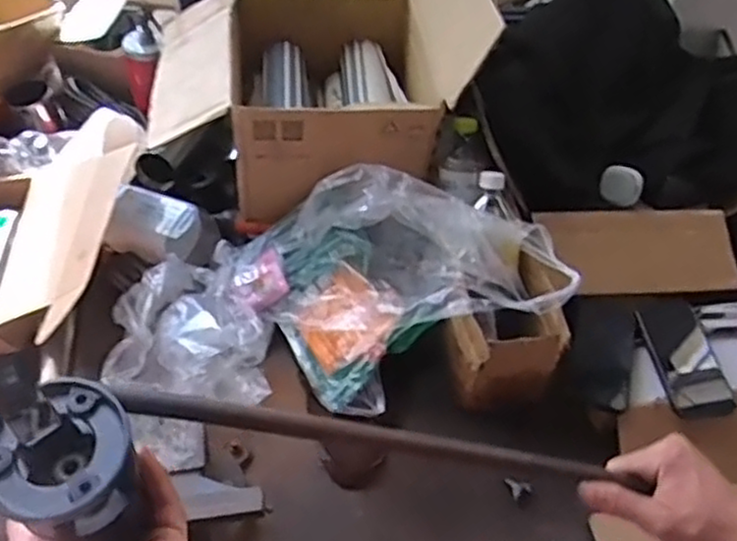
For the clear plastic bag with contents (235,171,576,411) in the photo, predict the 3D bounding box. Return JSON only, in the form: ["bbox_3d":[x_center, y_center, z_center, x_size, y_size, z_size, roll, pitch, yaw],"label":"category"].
[{"bbox_3d":[0.032,0.001,0.912,0.345,0.186,0.269,-17,54,-18],"label":"clear plastic bag with contents"}]

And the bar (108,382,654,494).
[{"bbox_3d":[0.028,0.117,0.494,0.389,0.017,0.012,14,48,-20],"label":"bar"}]

